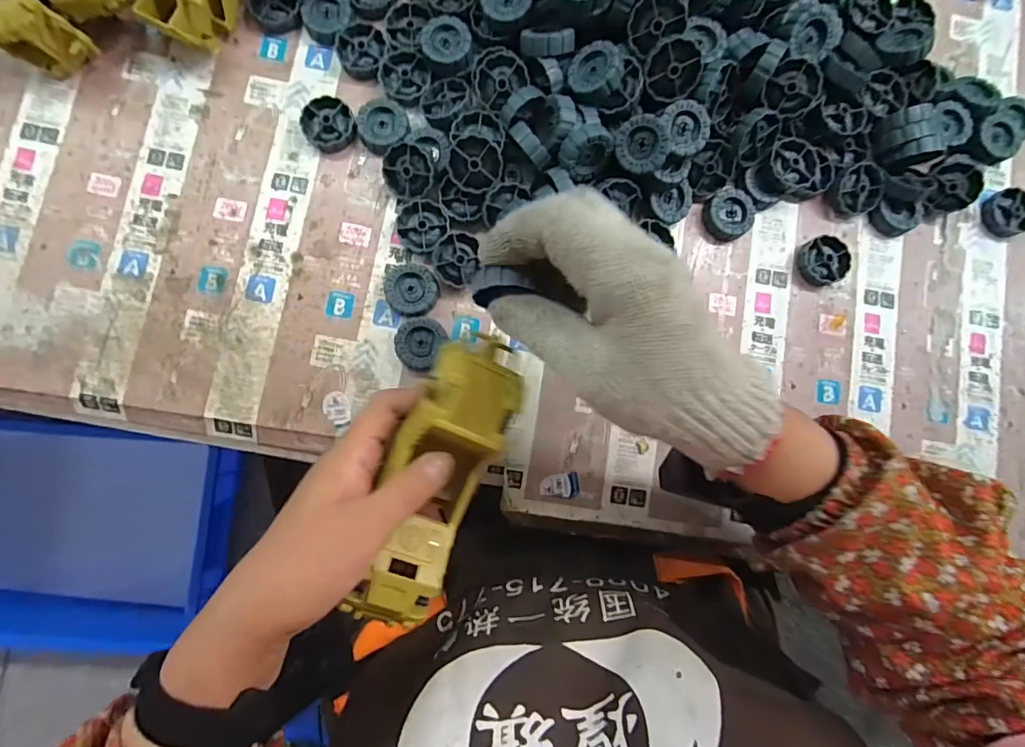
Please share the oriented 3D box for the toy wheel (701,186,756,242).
[{"bbox_3d":[0.172,-0.127,0.384,0.040,0.012,0.037,0,86,-4],"label":"toy wheel"}]

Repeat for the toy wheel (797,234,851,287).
[{"bbox_3d":[0.251,-0.091,0.388,0.041,0.012,0.039,0,86,-4],"label":"toy wheel"}]

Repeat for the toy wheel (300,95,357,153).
[{"bbox_3d":[-0.139,-0.190,0.368,0.038,0.011,0.039,0,86,-4],"label":"toy wheel"}]

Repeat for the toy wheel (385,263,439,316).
[{"bbox_3d":[-0.074,-0.061,0.360,0.037,0.012,0.038,0,86,-4],"label":"toy wheel"}]

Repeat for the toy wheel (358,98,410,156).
[{"bbox_3d":[-0.098,-0.187,0.367,0.038,0.014,0.036,0,86,-4],"label":"toy wheel"}]

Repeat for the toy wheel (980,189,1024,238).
[{"bbox_3d":[0.419,-0.136,0.407,0.042,0.012,0.038,-19,88,-3],"label":"toy wheel"}]

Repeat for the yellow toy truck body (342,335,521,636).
[{"bbox_3d":[-0.043,0.059,0.284,0.060,0.051,0.164,18,87,-1],"label":"yellow toy truck body"}]

